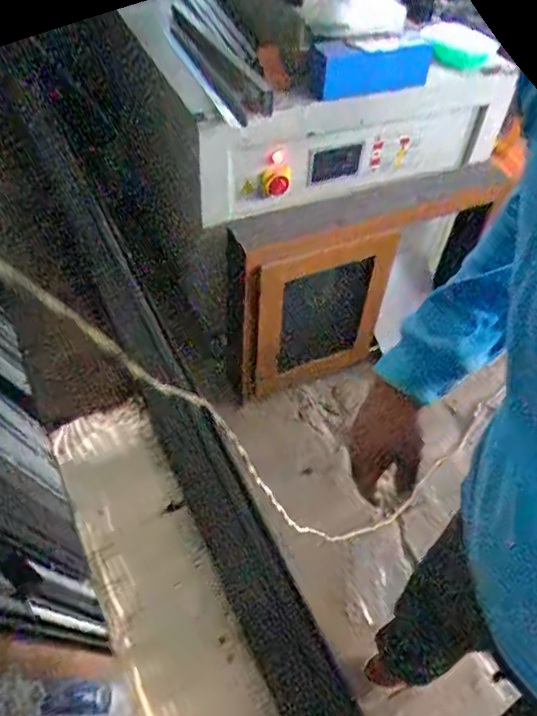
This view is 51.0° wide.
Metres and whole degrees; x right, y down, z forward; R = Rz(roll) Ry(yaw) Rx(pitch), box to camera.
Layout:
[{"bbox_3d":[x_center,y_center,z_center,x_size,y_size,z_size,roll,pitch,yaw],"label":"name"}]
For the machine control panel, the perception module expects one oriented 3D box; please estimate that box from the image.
[{"bbox_3d":[0.252,-0.570,1.484,0.920,0.257,0.148,-17,51,-17],"label":"machine control panel"}]

